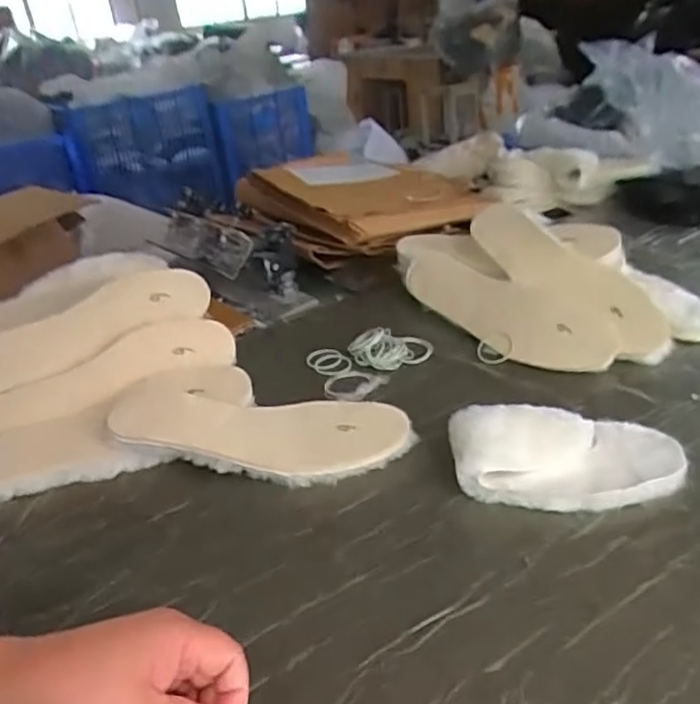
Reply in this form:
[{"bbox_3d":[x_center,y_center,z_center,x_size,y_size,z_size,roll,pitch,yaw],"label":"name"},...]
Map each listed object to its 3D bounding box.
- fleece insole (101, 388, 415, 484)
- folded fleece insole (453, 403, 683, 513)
[{"bbox_3d":[-0.083,0.075,0.587,0.271,0.022,0.095,4,35,3],"label":"fleece insole"},{"bbox_3d":[0.182,0.085,0.532,0.188,0.044,0.095,-5,29,4],"label":"folded fleece insole"}]

